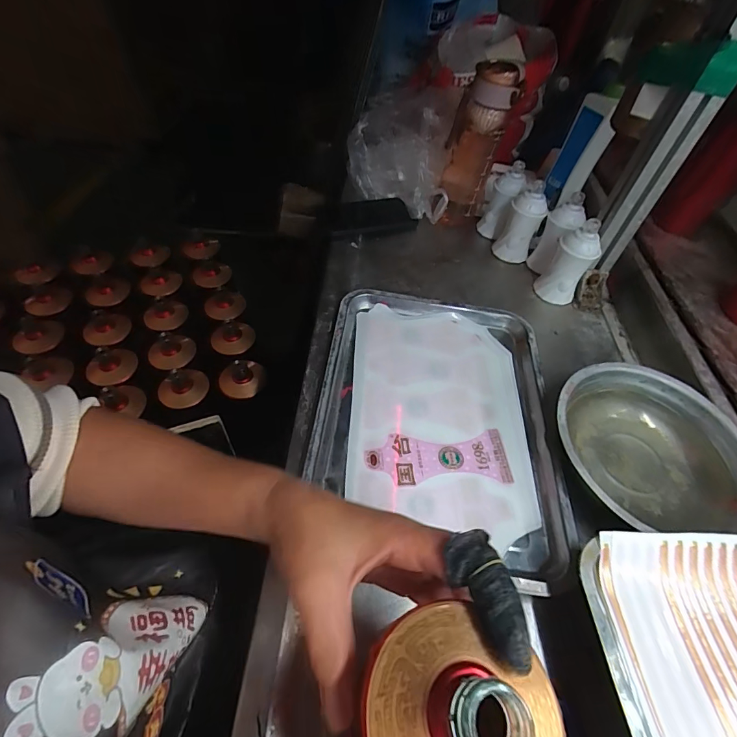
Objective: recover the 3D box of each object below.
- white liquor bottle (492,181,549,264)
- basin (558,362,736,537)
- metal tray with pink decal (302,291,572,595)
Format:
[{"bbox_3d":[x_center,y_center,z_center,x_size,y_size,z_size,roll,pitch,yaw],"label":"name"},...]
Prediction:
[{"bbox_3d":[0.238,-0.226,0.627,0.057,0.102,0.047,31,56,19],"label":"white liquor bottle"},{"bbox_3d":[0.292,0.080,0.409,0.192,0.048,0.194,2,52,-3],"label":"basin"},{"bbox_3d":[0.074,0.041,0.448,0.246,0.029,0.326,7,52,1],"label":"metal tray with pink decal"}]

